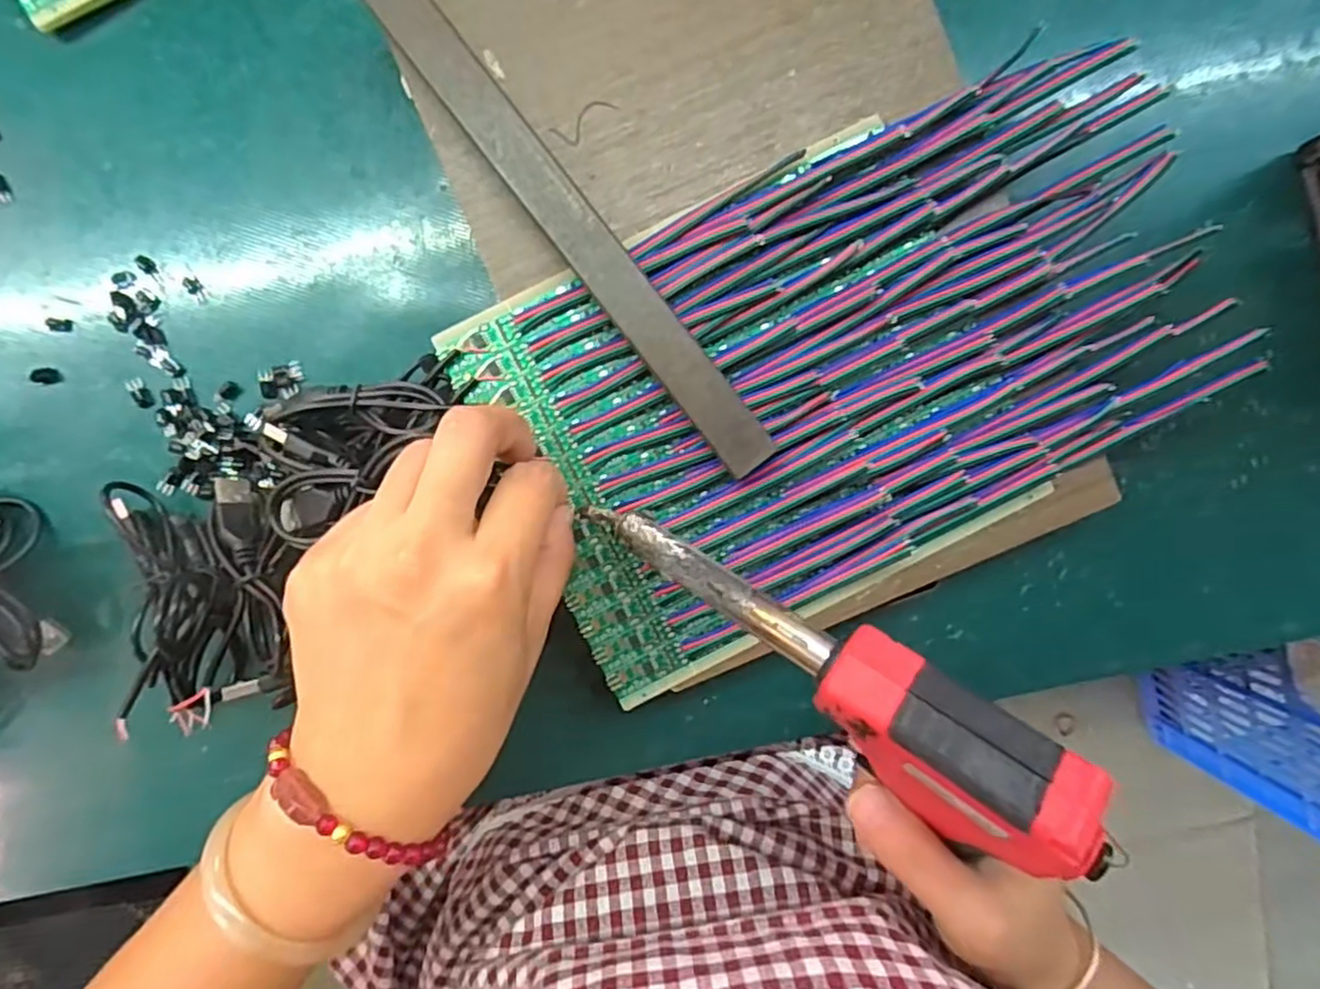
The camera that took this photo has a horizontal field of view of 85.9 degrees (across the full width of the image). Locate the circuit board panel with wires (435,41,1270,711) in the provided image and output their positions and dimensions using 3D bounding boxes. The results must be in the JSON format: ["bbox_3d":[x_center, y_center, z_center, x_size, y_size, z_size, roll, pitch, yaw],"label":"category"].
[{"bbox_3d":[0.080,-0.052,0.276,0.282,0.021,0.159,-27,97,-1],"label":"circuit board panel with wires"}]

